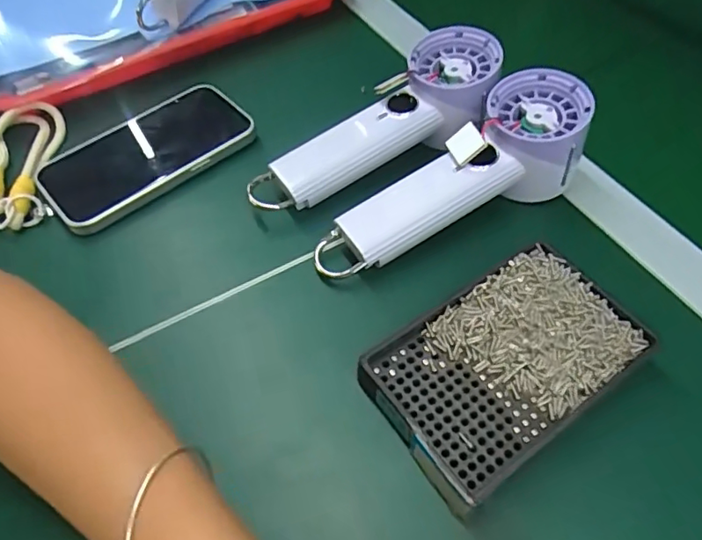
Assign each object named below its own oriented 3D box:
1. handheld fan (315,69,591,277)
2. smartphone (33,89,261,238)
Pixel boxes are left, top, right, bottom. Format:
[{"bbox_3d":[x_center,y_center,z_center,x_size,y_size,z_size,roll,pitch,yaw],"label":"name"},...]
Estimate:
[{"bbox_3d":[0.066,-0.053,0.361,0.197,0.056,0.061,-33,59,-5],"label":"handheld fan"},{"bbox_3d":[-0.147,-0.084,0.402,0.143,0.017,0.071,-39,64,-18],"label":"smartphone"}]

